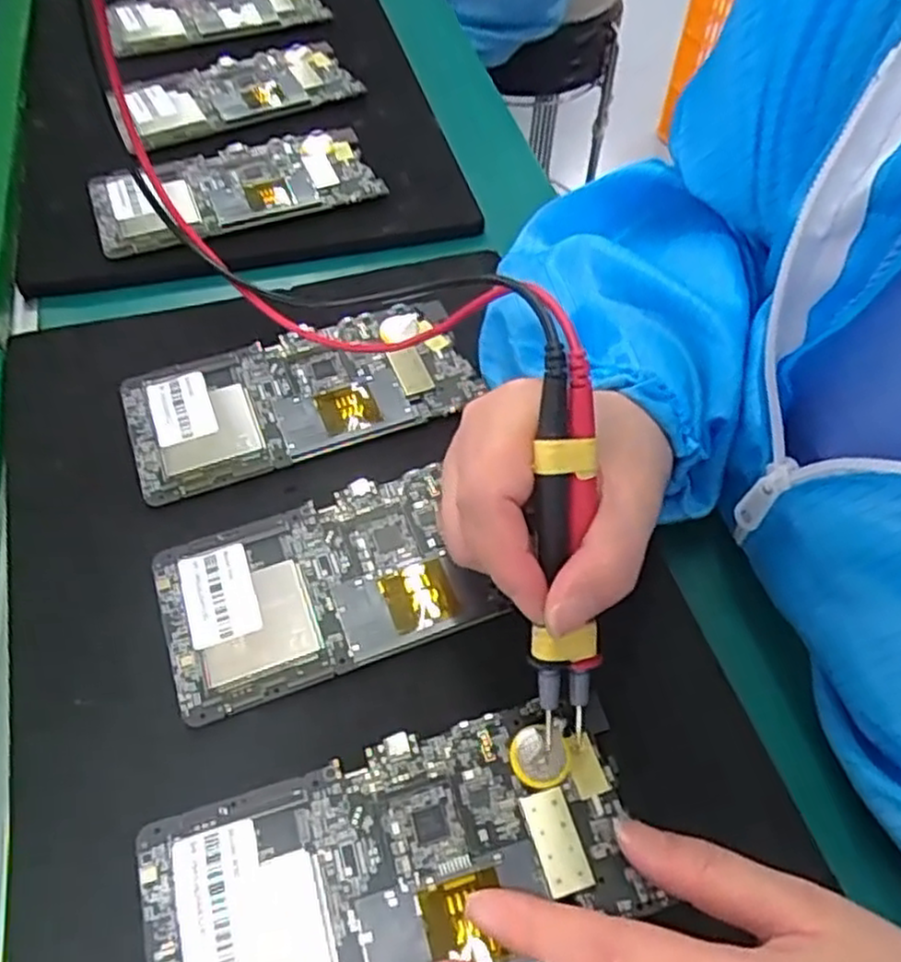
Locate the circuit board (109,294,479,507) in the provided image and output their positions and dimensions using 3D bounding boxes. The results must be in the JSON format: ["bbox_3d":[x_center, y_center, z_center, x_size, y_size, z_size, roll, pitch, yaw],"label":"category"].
[{"bbox_3d":[-0.068,-0.043,0.340,0.154,0.011,0.073,-18,58,-14],"label":"circuit board"}]

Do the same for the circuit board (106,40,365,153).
[{"bbox_3d":[-0.150,-0.269,0.505,0.159,0.006,0.087,-23,60,-17],"label":"circuit board"}]

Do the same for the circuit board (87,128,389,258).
[{"bbox_3d":[-0.128,-0.176,0.439,0.160,0.010,0.080,-18,58,-14],"label":"circuit board"}]

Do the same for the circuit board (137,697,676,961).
[{"bbox_3d":[-0.017,0.120,0.232,0.153,0.006,0.072,-18,58,-12],"label":"circuit board"}]

